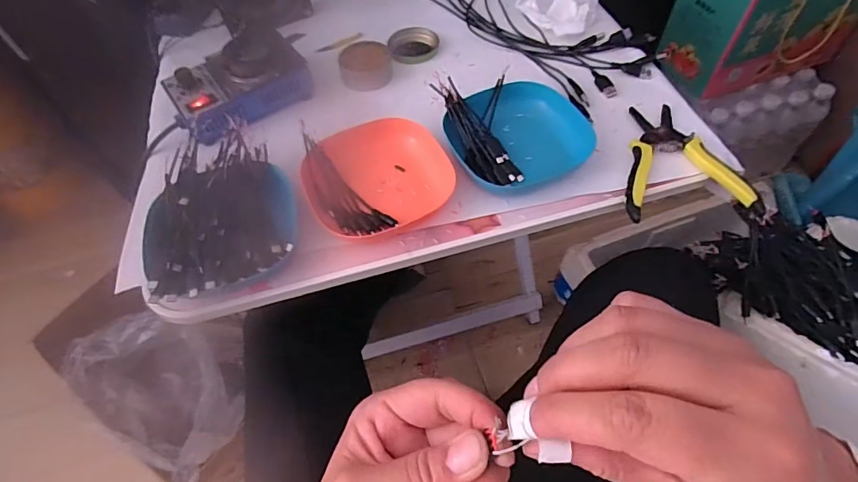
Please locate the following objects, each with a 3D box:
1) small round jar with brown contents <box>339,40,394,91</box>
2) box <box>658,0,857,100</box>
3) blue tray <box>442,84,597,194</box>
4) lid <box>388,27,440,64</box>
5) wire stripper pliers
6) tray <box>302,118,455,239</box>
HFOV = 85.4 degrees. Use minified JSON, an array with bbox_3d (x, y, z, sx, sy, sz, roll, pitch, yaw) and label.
[{"bbox_3d":[-0.079,-0.222,0.588,0.065,0.022,0.073,-8,57,-2],"label":"small round jar with brown contents"},{"bbox_3d":[0.659,-0.455,0.889,0.326,0.236,0.171,-14,58,-6],"label":"box"},{"bbox_3d":[0.093,-0.112,0.488,0.132,0.025,0.126,-25,59,-13],"label":"blue tray"},{"bbox_3d":[-0.019,-0.257,0.611,0.064,0.010,0.064,-1,57,2],"label":"lid"},{"bbox_3d":[0.249,-0.086,0.471,0.118,0.013,0.152,0,57,3],"label":"wire stripper pliers"},{"bbox_3d":[-0.049,-0.065,0.462,0.139,0.031,0.120,-24,59,-12],"label":"tray"}]

